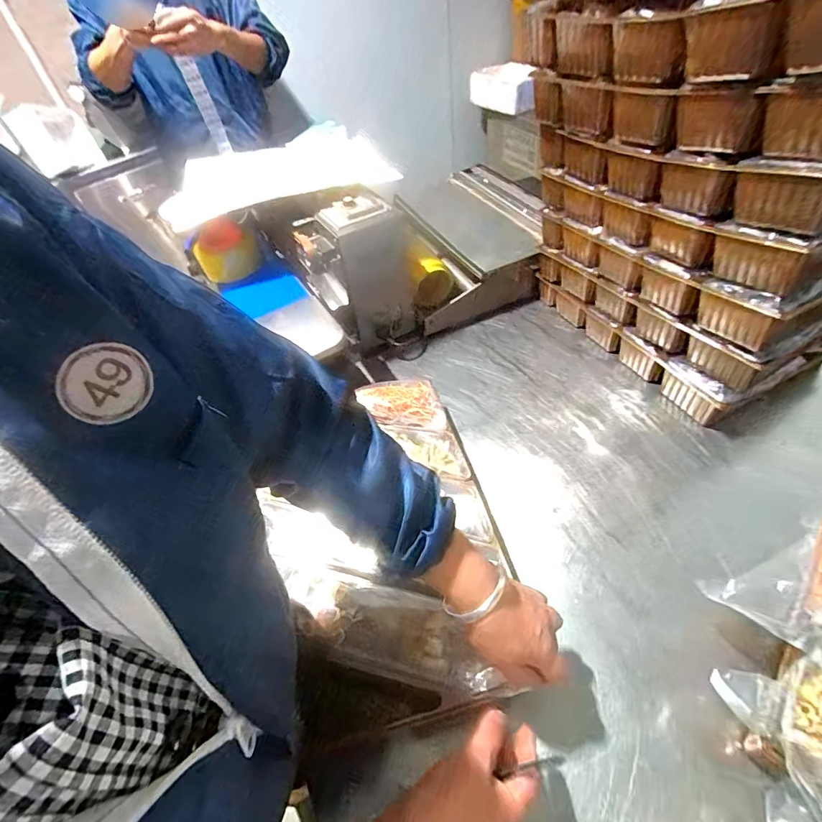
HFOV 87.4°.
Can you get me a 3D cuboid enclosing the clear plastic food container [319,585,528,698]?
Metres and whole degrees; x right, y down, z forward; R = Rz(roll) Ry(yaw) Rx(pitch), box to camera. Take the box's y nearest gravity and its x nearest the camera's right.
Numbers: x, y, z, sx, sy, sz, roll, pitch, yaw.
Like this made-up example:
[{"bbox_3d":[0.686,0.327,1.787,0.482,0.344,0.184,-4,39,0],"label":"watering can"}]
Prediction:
[{"bbox_3d":[-0.002,0.245,0.460,0.203,0.034,0.083,14,51,19],"label":"clear plastic food container"}]

